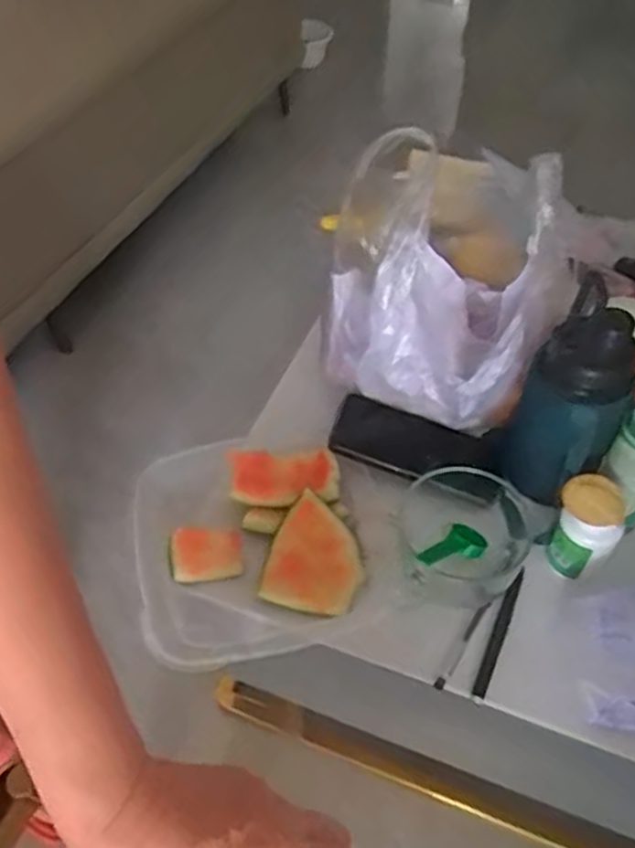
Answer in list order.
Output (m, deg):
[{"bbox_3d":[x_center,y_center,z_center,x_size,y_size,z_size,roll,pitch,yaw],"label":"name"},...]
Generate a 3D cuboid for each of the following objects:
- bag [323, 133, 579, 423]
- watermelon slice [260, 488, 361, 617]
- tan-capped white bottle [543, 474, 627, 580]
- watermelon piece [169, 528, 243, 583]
[{"bbox_3d":[0.123,-0.141,0.692,0.198,0.233,0.182,20,51,16],"label":"bag"},{"bbox_3d":[-0.001,0.114,0.612,0.082,0.020,0.091,27,70,10],"label":"watermelon slice"},{"bbox_3d":[0.217,0.087,0.599,0.053,0.085,0.047,24,52,19],"label":"tan-capped white bottle"},{"bbox_3d":[-0.095,0.112,0.622,0.061,0.023,0.044,0,48,-1],"label":"watermelon piece"}]

